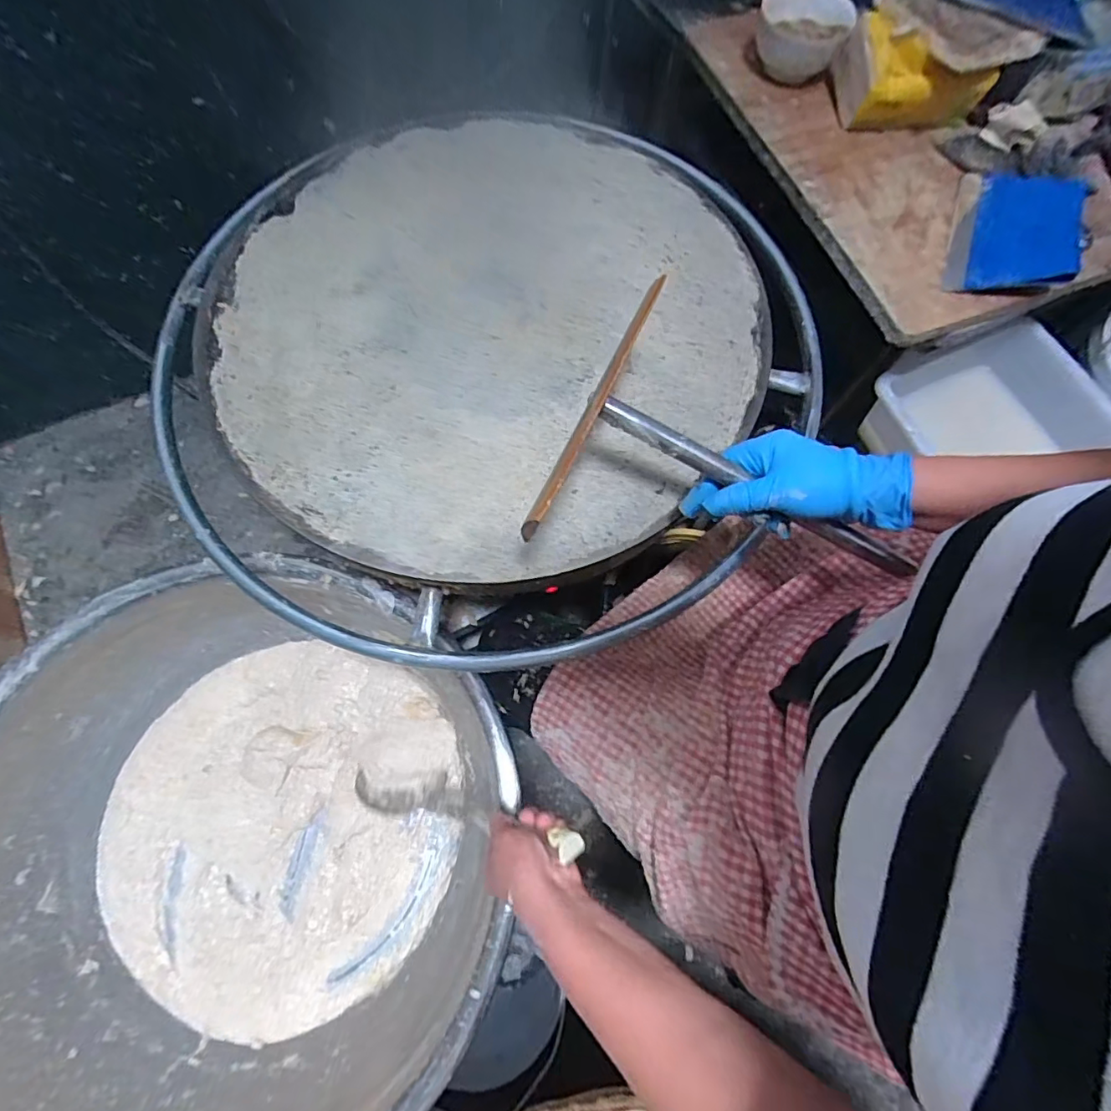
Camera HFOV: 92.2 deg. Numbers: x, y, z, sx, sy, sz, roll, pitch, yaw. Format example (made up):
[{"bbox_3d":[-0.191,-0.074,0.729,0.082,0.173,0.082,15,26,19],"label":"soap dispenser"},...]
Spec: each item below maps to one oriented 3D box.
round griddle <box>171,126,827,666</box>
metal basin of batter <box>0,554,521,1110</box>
[{"bbox_3d":[-0.075,-0.216,0.567,0.664,0.052,0.629,0,72,-1],"label":"round griddle"},{"bbox_3d":[-0.349,0.318,0.614,0.574,0.200,0.577,0,72,-1],"label":"metal basin of batter"}]

